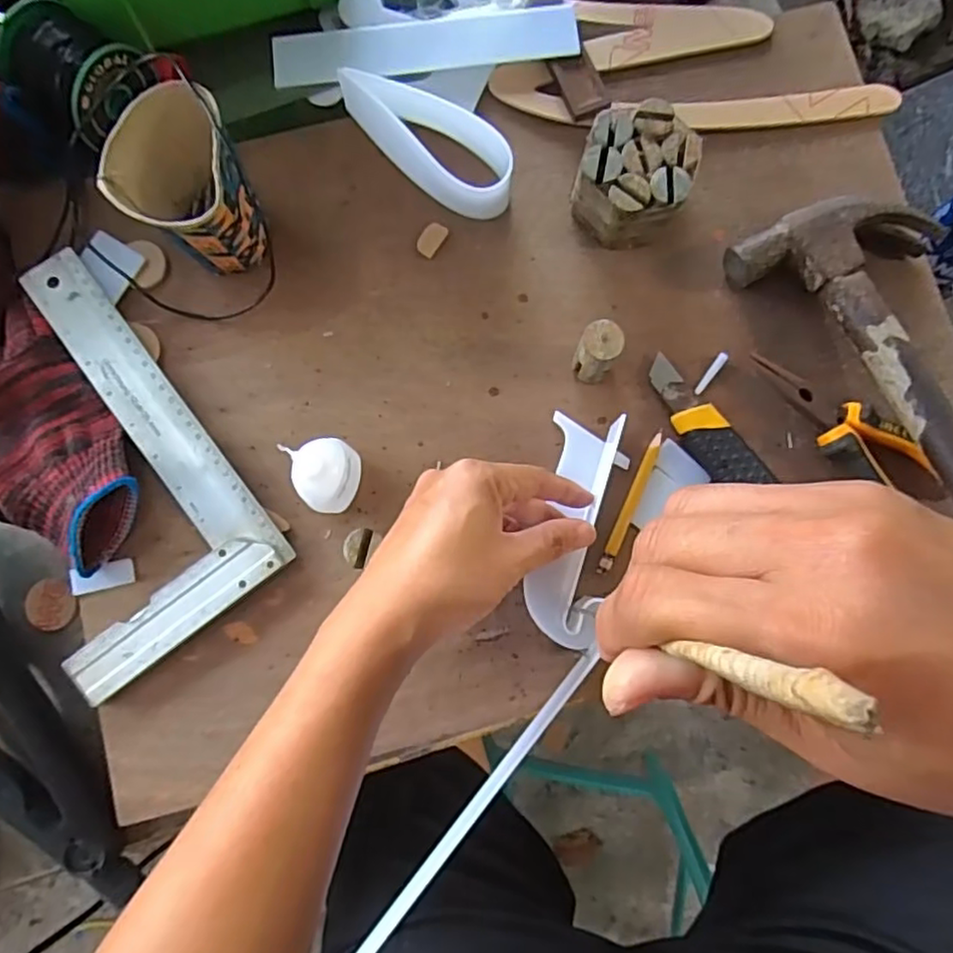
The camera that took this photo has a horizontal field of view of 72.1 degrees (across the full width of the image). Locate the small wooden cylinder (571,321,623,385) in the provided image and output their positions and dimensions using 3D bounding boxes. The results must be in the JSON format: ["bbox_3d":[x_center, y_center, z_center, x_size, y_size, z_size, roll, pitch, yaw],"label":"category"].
[{"bbox_3d":[0.076,-0.077,0.413,0.024,0.050,0.028,20,85,1],"label":"small wooden cylinder"}]

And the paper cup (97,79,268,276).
[{"bbox_3d":[-0.167,-0.174,0.402,0.070,0.093,0.080,22,84,2],"label":"paper cup"}]

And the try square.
[{"bbox_3d":[-0.250,-0.005,0.422,0.145,0.015,0.254,-38,86,-3],"label":"try square"}]

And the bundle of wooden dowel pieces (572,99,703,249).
[{"bbox_3d":[0.102,-0.193,0.425,0.072,0.046,0.076,19,84,2],"label":"bundle of wooden dowel pieces"}]

